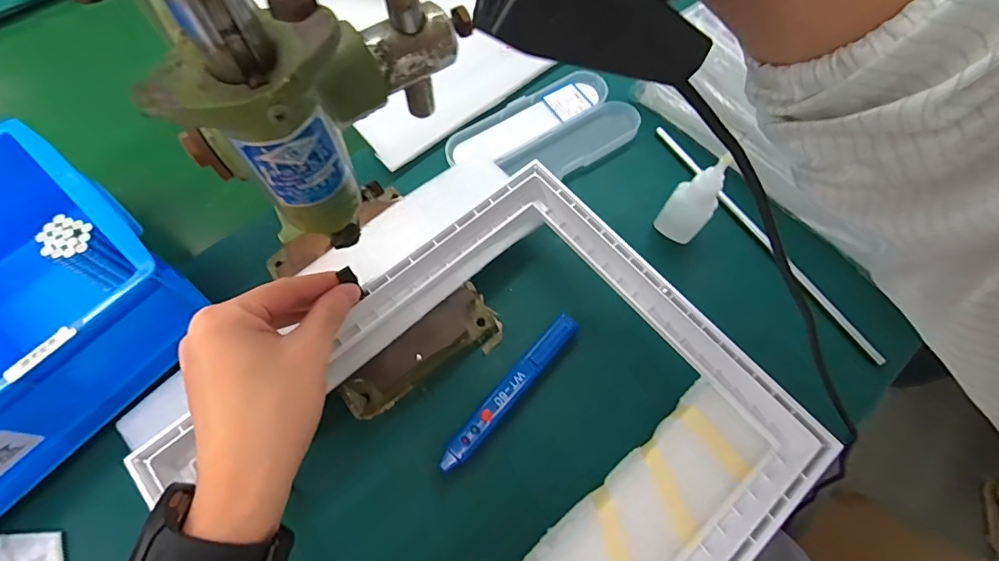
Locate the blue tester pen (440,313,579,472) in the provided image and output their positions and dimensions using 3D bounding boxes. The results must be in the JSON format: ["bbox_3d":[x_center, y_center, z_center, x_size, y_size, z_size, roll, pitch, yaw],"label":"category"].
[{"bbox_3d":[0.009,0.082,0.346,0.018,0.022,0.140,39,72,13],"label":"blue tester pen"}]

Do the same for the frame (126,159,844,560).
[{"bbox_3d":[-0.003,0.107,0.284,0.321,0.025,0.275,-39,74,-15],"label":"frame"}]

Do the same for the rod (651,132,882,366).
[{"bbox_3d":[0.227,-0.040,0.406,0.008,0.009,0.268,-31,72,-13],"label":"rod"}]

